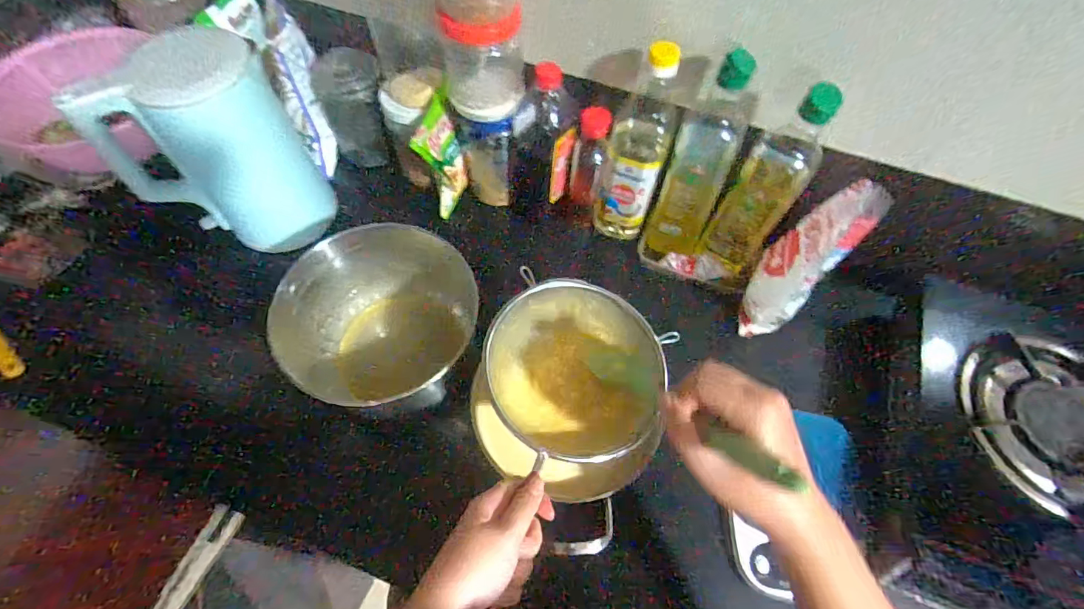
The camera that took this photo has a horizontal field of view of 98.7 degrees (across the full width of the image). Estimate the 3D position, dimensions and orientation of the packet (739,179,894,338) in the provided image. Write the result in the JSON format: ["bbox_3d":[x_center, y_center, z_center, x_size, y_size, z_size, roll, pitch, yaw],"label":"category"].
[{"bbox_3d":[0.325,-0.052,0.592,0.074,0.234,0.065,42,27,18],"label":"packet"}]

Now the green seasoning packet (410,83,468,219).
[{"bbox_3d":[-0.141,-0.213,0.687,0.040,0.165,0.082,23,64,10],"label":"green seasoning packet"}]

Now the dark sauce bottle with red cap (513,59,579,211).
[{"bbox_3d":[0.000,-0.221,0.637,0.088,0.213,0.077,-1,62,-2],"label":"dark sauce bottle with red cap"}]

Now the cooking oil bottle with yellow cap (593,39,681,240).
[{"bbox_3d":[0.128,-0.207,0.623,0.077,0.274,0.083,17,63,7],"label":"cooking oil bottle with yellow cap"}]

